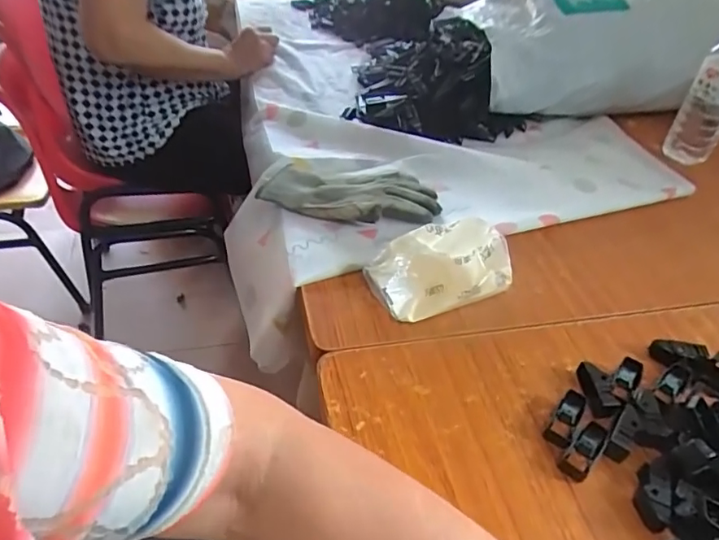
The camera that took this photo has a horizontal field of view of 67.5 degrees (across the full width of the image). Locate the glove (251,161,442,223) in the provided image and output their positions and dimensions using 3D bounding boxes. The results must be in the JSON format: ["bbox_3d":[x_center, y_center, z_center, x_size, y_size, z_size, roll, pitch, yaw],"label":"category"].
[{"bbox_3d":[-0.012,-0.099,0.686,0.222,0.026,0.099,7,43,2],"label":"glove"}]

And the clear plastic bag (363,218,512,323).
[{"bbox_3d":[0.087,-0.004,0.573,0.140,0.069,0.085,-11,45,-16],"label":"clear plastic bag"}]

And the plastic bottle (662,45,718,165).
[{"bbox_3d":[0.520,-0.257,0.788,0.068,0.198,0.055,28,48,24],"label":"plastic bottle"}]

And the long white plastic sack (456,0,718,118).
[{"bbox_3d":[0.494,-0.412,0.942,0.615,0.182,0.239,-3,43,-9],"label":"long white plastic sack"}]

